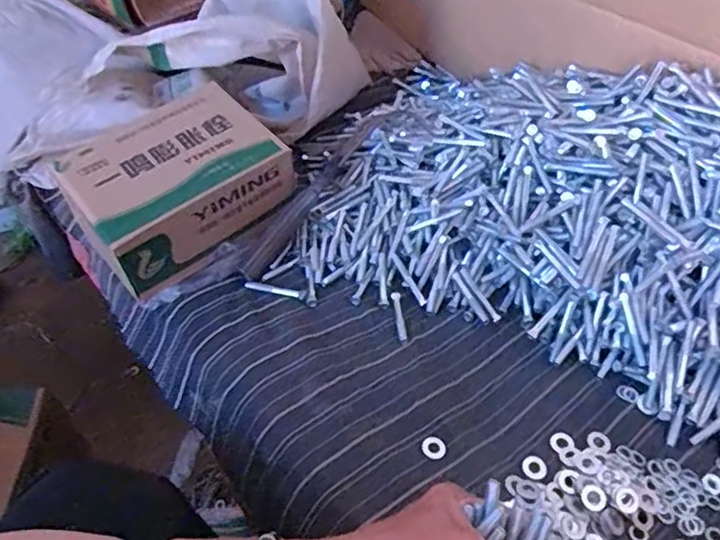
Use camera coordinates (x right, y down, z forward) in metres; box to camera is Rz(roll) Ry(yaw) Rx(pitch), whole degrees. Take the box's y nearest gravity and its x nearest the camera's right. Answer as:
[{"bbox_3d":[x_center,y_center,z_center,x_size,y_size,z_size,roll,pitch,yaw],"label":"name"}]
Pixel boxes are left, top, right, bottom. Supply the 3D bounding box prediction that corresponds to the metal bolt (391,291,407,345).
[{"bbox_3d":[0.035,0.040,0.519,0.008,0.004,0.060,-3,48,-2],"label":"metal bolt"}]

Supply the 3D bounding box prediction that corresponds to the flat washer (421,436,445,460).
[{"bbox_3d":[0.053,0.128,0.428,0.017,0.004,0.018,5,52,-6],"label":"flat washer"}]

